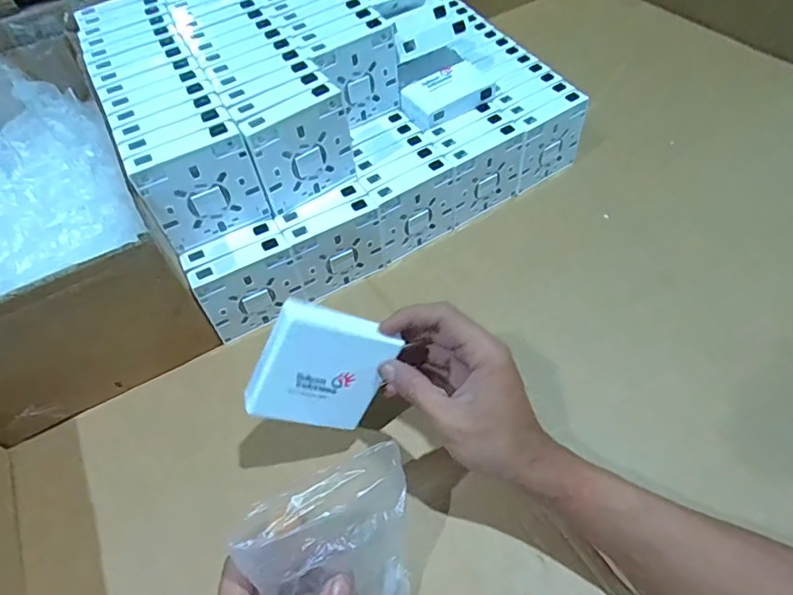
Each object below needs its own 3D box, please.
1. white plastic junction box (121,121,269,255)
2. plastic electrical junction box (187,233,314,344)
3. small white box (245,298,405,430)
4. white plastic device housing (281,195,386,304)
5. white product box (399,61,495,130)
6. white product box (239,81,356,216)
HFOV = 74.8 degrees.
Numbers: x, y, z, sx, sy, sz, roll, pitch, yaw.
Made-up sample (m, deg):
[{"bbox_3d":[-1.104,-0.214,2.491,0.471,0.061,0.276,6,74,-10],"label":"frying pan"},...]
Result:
[{"bbox_3d":[-0.155,-0.087,0.417,0.085,0.087,0.021,-26,57,-14],"label":"white plastic junction box"},{"bbox_3d":[-0.128,-0.008,0.466,0.087,0.081,0.023,-25,57,-13],"label":"plastic electrical junction box"},{"bbox_3d":[-0.052,0.051,0.361,0.086,0.084,0.017,17,23,-25],"label":"small white box"},{"bbox_3d":[-0.054,-0.044,0.486,0.085,0.081,0.023,-27,57,-14],"label":"white plastic device housing"},{"bbox_3d":[0.052,-0.207,0.529,0.084,0.024,0.049,-28,57,-15],"label":"white product box"},{"bbox_3d":[-0.080,-0.125,0.439,0.085,0.083,0.021,-34,59,-19],"label":"white product box"}]

